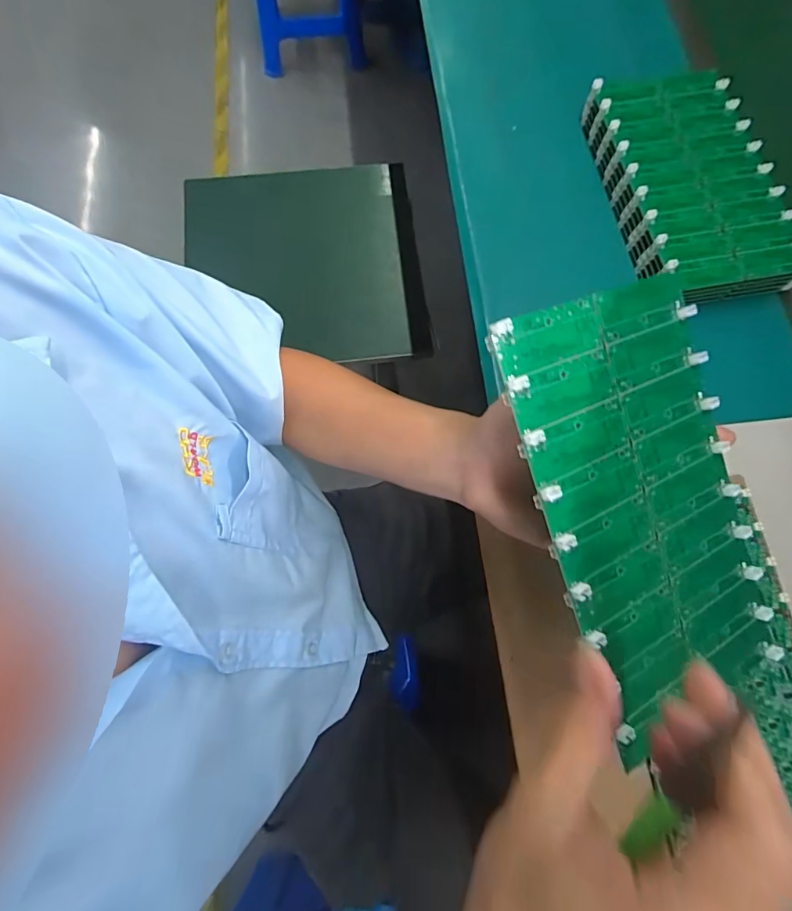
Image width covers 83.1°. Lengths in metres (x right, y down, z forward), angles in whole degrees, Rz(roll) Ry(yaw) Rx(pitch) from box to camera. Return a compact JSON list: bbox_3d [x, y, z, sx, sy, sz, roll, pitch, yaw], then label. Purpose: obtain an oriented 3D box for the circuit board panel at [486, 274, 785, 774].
[{"bbox_3d":[0.147,0.031,0.253,0.140,0.006,0.245,-21,97,-20],"label":"circuit board panel"}]

